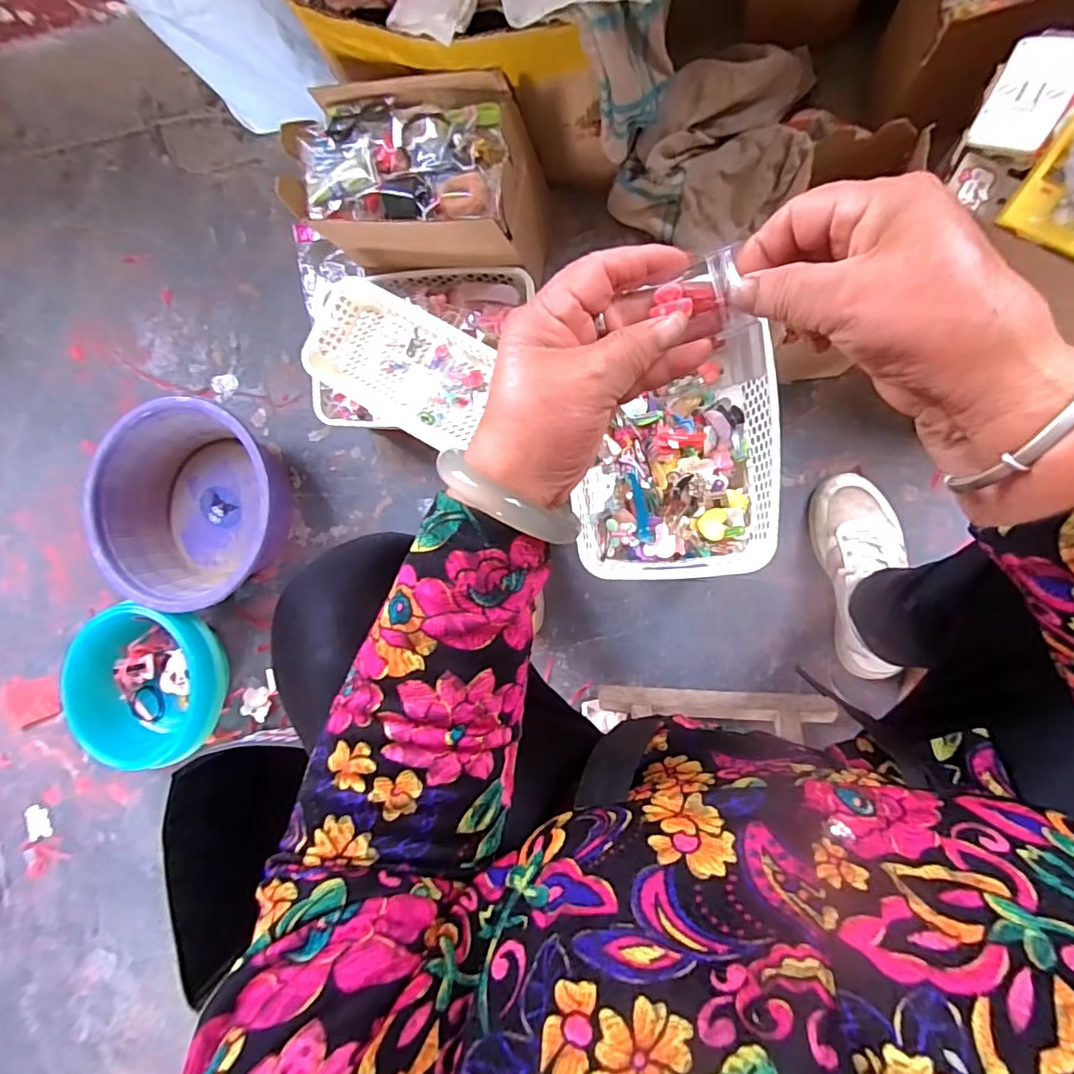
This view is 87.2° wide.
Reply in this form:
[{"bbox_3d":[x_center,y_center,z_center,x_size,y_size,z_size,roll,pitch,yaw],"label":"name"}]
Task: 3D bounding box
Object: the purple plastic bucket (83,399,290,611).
[{"bbox_3d":[-0.491,-0.042,0.814,0.272,0.119,0.276,0,87,8],"label":"purple plastic bucket"}]

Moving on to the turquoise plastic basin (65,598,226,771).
[{"bbox_3d":[-0.570,0.218,0.831,0.235,0.103,0.232,-3,87,8],"label":"turquoise plastic basin"}]

